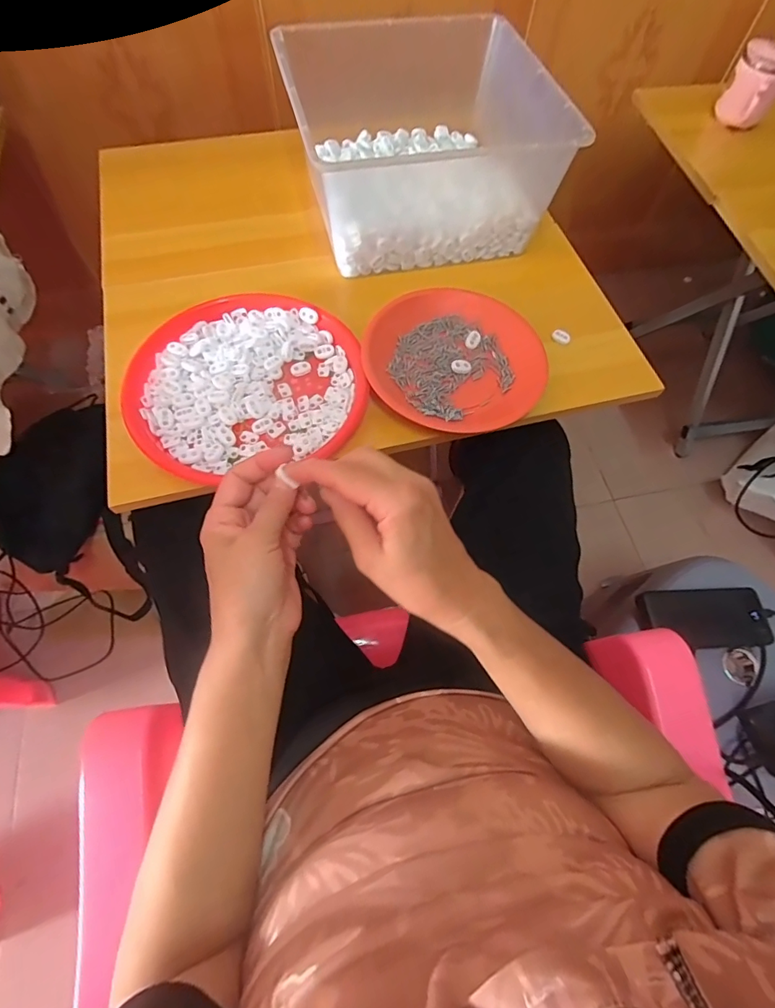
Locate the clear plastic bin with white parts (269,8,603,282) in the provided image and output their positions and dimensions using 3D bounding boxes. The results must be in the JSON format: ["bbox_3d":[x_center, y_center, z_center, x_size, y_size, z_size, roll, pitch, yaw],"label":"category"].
[{"bbox_3d":[0.038,-0.461,0.589,0.290,0.132,0.292,-15,67,-9],"label":"clear plastic bin with white parts"}]

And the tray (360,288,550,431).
[{"bbox_3d":[0.072,-0.161,0.519,0.193,0.040,0.175,-9,66,-6],"label":"tray"}]

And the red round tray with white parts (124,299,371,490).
[{"bbox_3d":[-0.147,-0.133,0.482,0.232,0.019,0.214,1,66,-2],"label":"red round tray with white parts"}]

